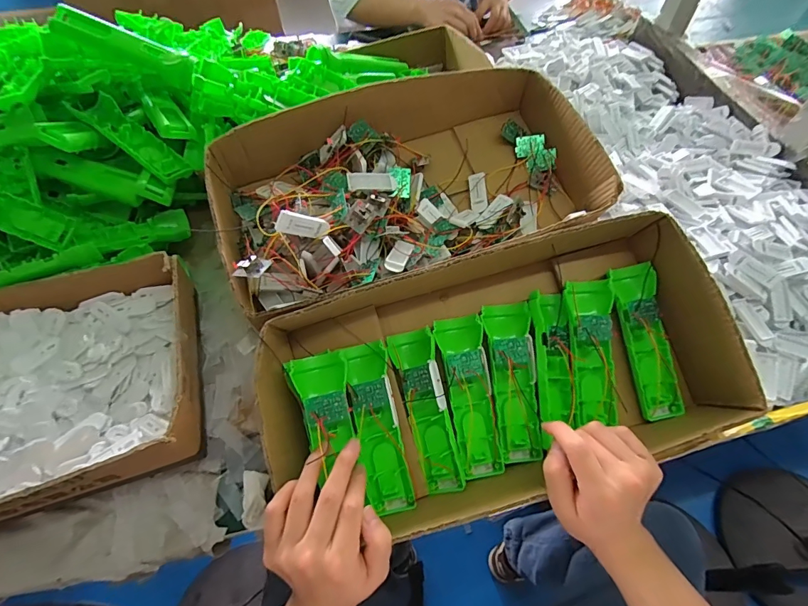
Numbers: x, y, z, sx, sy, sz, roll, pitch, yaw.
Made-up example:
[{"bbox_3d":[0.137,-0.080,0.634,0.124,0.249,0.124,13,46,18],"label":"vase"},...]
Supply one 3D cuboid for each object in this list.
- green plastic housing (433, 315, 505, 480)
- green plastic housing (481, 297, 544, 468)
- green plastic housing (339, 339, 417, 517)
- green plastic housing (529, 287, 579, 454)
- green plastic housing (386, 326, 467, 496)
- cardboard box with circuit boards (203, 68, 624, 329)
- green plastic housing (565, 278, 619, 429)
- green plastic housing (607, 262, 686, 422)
[{"bbox_3d":[0.068,0.095,0.428,0.044,0.025,0.158,-9,83,-6],"label":"green plastic housing"},{"bbox_3d":[0.114,0.081,0.430,0.047,0.031,0.160,-4,81,-3],"label":"green plastic housing"},{"bbox_3d":[-0.025,0.121,0.409,0.041,0.029,0.162,-11,85,-7],"label":"green plastic housing"},{"bbox_3d":[0.156,0.065,0.438,0.040,0.031,0.151,-2,82,-1],"label":"green plastic housing"},{"bbox_3d":[0.024,0.109,0.422,0.041,0.036,0.161,-13,82,-8],"label":"green plastic housing"},{"bbox_3d":[0.003,-0.134,0.491,0.420,0.105,0.262,-15,58,-10],"label":"cardboard box with circuit boards"},{"bbox_3d":[0.195,0.048,0.436,0.048,0.030,0.144,0,80,0],"label":"green plastic housing"},{"bbox_3d":[0.256,0.040,0.440,0.047,0.029,0.159,-9,83,-6],"label":"green plastic housing"}]

